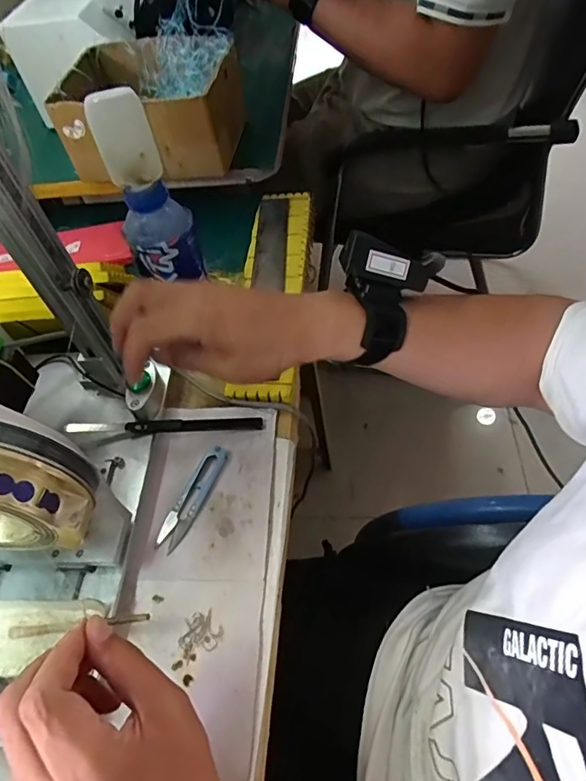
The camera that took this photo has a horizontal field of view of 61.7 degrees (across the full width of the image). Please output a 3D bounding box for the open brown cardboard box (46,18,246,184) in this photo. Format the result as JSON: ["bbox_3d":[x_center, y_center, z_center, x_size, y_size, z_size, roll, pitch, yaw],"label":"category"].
[{"bbox_3d":[-0.171,-0.348,0.605,0.200,0.108,0.166,2,54,10],"label":"open brown cardboard box"}]

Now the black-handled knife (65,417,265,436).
[{"bbox_3d":[-0.120,0.035,0.468,0.181,0.013,0.015,-3,55,-2],"label":"black-handled knife"}]

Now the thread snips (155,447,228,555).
[{"bbox_3d":[-0.089,0.094,0.439,0.022,0.008,0.101,15,57,19],"label":"thread snips"}]

